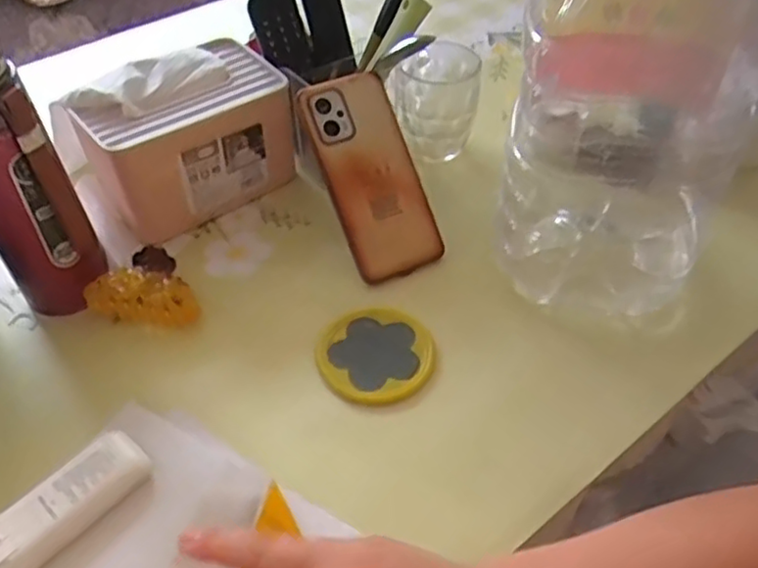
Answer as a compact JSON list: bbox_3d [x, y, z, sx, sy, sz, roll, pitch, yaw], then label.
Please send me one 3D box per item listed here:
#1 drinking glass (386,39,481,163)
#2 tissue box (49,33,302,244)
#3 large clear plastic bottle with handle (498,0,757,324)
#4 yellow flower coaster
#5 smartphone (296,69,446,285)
[{"bbox_3d":[0.053,-0.176,0.646,0.078,0.083,0.092,4,47,4],"label":"drinking glass"},{"bbox_3d":[-0.173,-0.128,0.604,0.177,0.108,0.115,-31,53,-25],"label":"tissue box"},{"bbox_3d":[0.180,-0.129,0.466,0.161,0.285,0.186,16,49,16],"label":"large clear plastic bottle with handle"},{"bbox_3d":[-0.001,0.050,0.497,0.078,0.008,0.083,0,47,1],"label":"yellow flower coaster"},{"bbox_3d":[-0.005,-0.089,0.556,0.076,0.014,0.167,-22,92,-18],"label":"smartphone"}]

